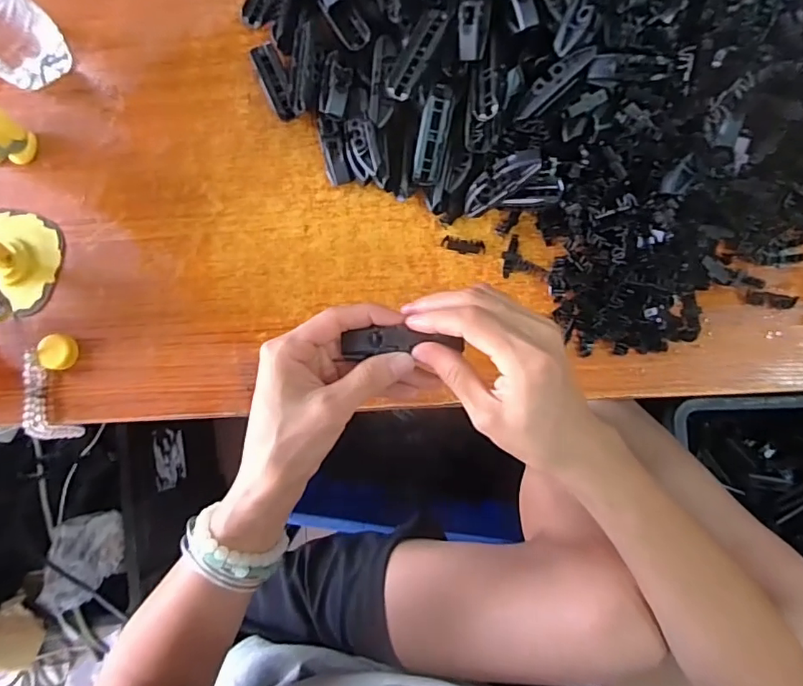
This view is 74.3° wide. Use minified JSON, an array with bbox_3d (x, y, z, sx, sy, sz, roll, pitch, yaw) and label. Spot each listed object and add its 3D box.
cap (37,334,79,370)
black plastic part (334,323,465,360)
[{"bbox_3d":[-0.291,0.008,0.450,0.031,0.016,0.028,-5,85,5],"label":"cap"},{"bbox_3d":[0.001,-0.001,0.297,0.067,0.014,0.016,-1,87,7],"label":"black plastic part"}]

